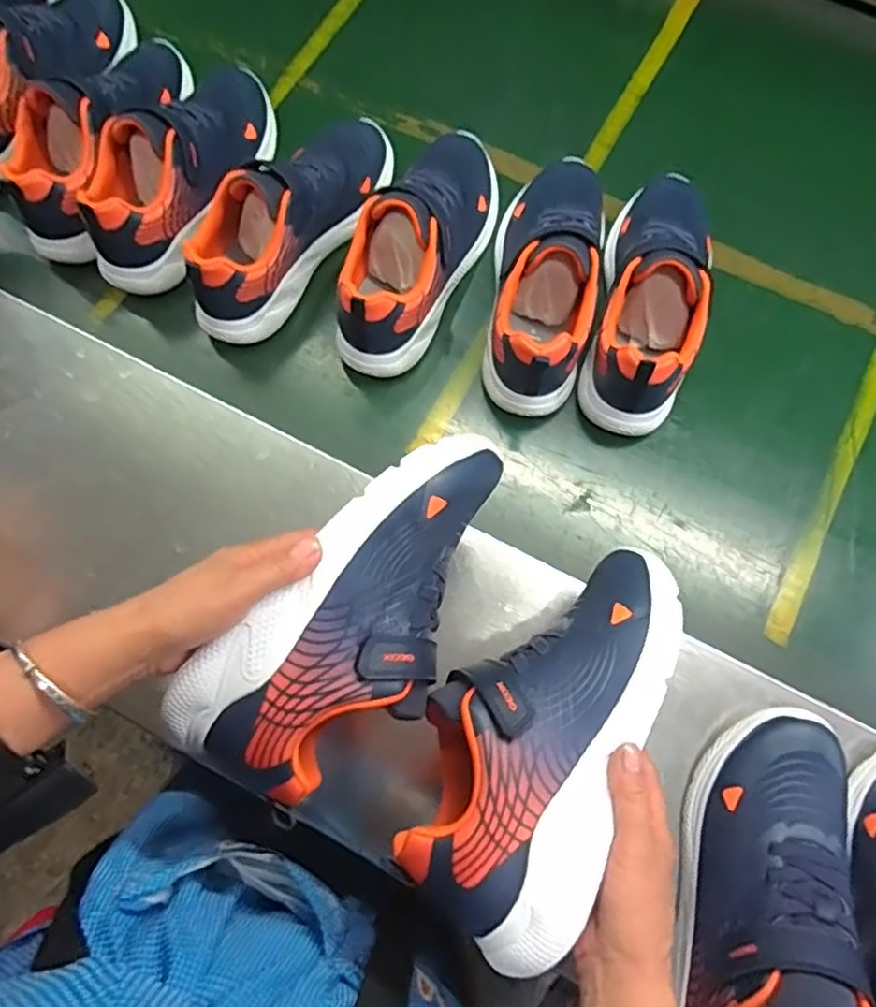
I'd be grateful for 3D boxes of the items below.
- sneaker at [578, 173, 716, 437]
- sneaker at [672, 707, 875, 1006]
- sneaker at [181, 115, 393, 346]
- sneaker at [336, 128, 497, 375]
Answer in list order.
[{"bbox_3d":[0.197,-0.197,0.590,0.087,0.109,0.258,13,76,6],"label":"sneaker"},{"bbox_3d":[0.223,0.272,0.432,0.104,0.087,0.264,19,75,5],"label":"sneaker"},{"bbox_3d":[-0.142,-0.279,0.615,0.081,0.096,0.271,31,78,10],"label":"sneaker"},{"bbox_3d":[-0.016,-0.245,0.607,0.083,0.118,0.255,24,77,8],"label":"sneaker"}]

